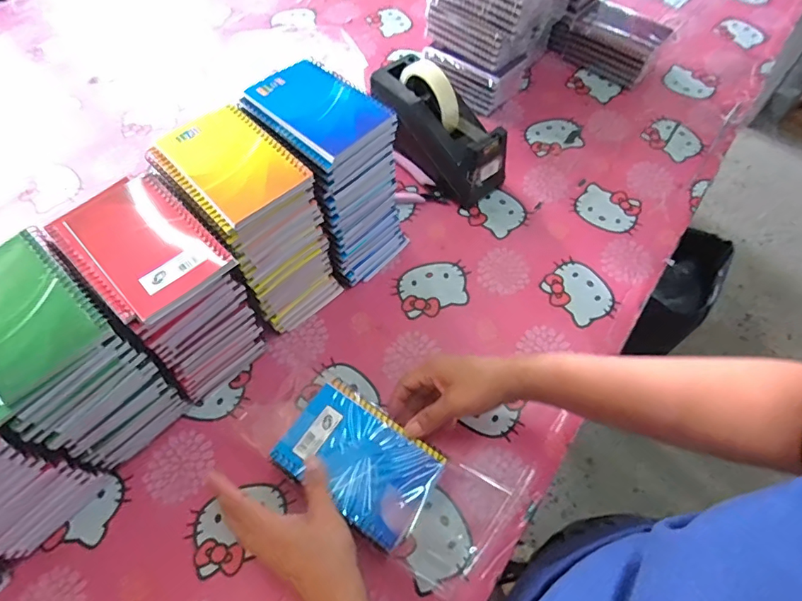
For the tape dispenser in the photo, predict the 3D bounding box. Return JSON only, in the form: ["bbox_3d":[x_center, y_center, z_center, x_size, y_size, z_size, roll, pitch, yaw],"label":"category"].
[{"bbox_3d":[0.047,-0.230,0.630,0.080,0.120,0.199,-39,67,-20],"label":"tape dispenser"}]

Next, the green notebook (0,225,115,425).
[{"bbox_3d":[-0.291,0.011,0.359,0.128,0.014,0.102,36,66,20],"label":"green notebook"}]

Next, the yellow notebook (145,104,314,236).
[{"bbox_3d":[-0.153,-0.121,0.423,0.093,0.012,0.126,-41,67,-21],"label":"yellow notebook"}]

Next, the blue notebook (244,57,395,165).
[{"bbox_3d":[-0.078,-0.186,0.458,0.127,0.010,0.083,39,67,21],"label":"blue notebook"}]

